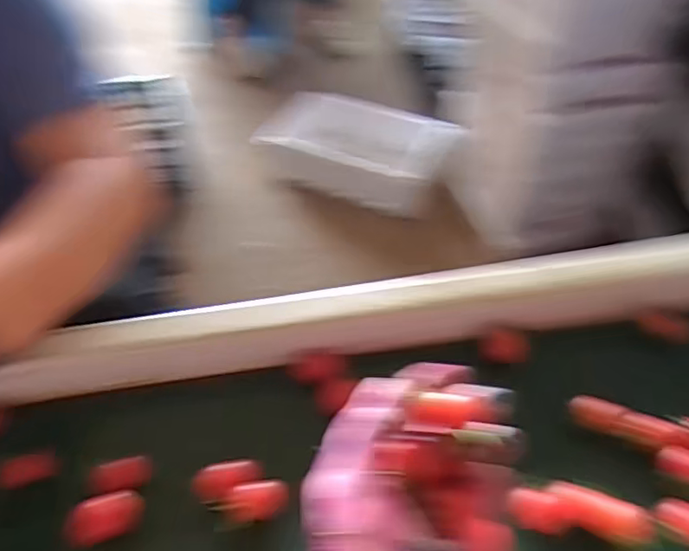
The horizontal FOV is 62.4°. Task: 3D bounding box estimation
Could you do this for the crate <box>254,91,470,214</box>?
[{"bbox_3d":[0.038,-0.310,1.442,0.446,0.168,0.203,17,50,17],"label":"crate"}]

